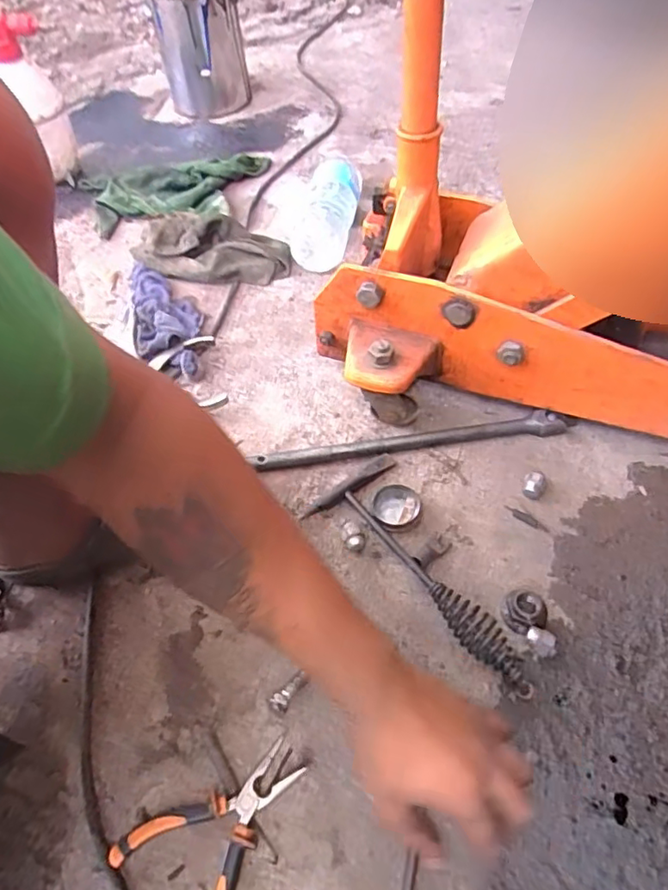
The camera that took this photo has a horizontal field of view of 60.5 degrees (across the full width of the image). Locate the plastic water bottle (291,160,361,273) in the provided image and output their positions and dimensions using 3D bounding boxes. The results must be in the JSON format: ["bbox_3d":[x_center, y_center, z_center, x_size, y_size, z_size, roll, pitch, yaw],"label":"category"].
[{"bbox_3d":[-0.007,-0.364,0.881,0.086,0.067,0.232,5,54,7],"label":"plastic water bottle"}]

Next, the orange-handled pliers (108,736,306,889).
[{"bbox_3d":[-0.082,0.291,0.426,0.137,0.019,0.092,-36,59,-21],"label":"orange-handled pliers"}]

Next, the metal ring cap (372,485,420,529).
[{"bbox_3d":[0.063,0.064,0.590,0.047,0.010,0.051,-2,53,2],"label":"metal ring cap"}]

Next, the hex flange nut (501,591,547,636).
[{"bbox_3d":[0.171,0.150,0.516,0.037,0.018,0.035,31,61,23],"label":"hex flange nut"}]

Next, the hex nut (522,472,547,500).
[{"bbox_3d":[0.208,0.042,0.594,0.024,0.018,0.028,24,58,19],"label":"hex nut"}]

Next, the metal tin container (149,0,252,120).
[{"bbox_3d":[-0.250,-0.759,1.106,0.159,0.219,0.146,-9,53,-3],"label":"metal tin container"}]

